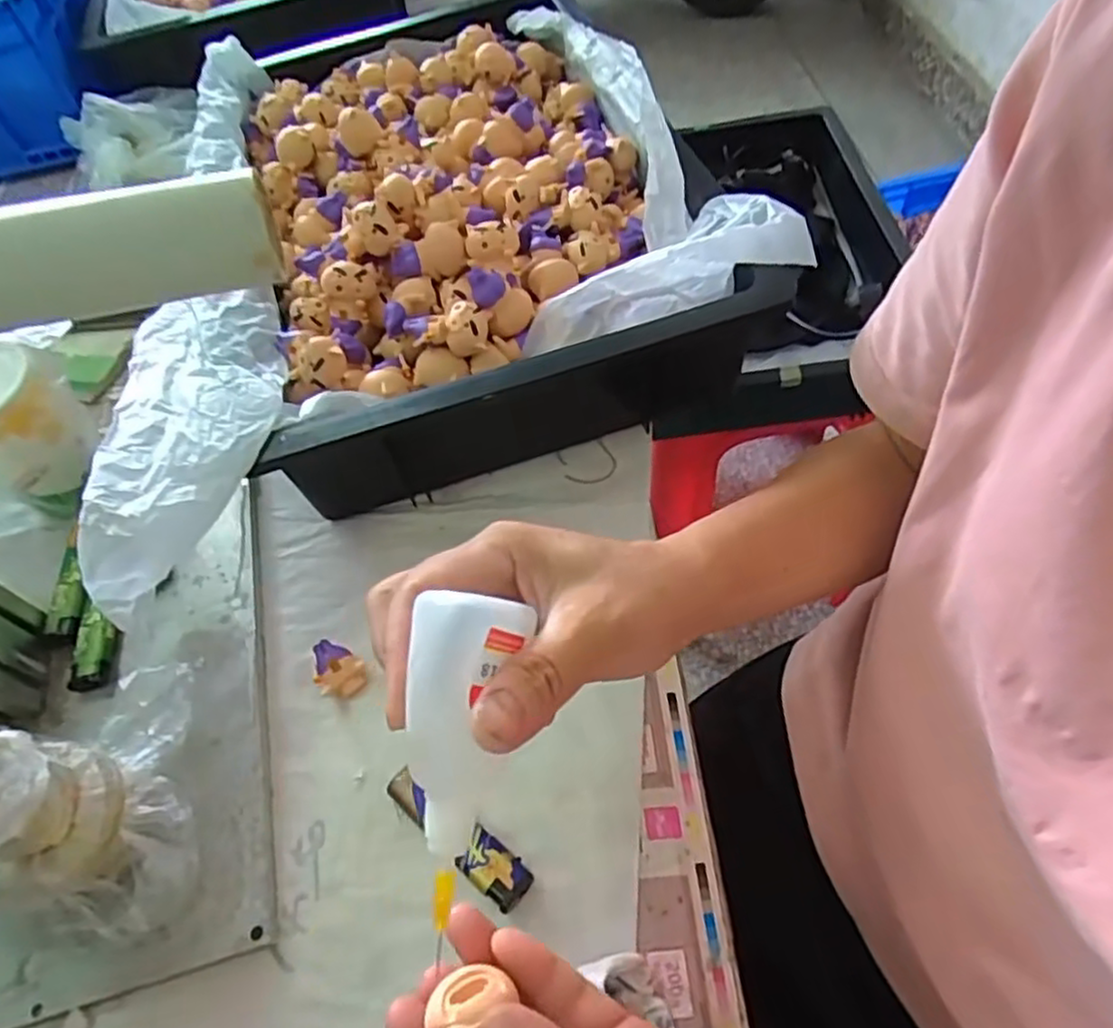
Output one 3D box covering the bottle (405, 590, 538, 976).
[{"bbox_3d":[-0.030,0.077,0.227,0.032,0.021,0.099,4,87,3],"label":"bottle"}]

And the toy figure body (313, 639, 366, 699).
[{"bbox_3d":[-0.118,0.085,0.388,0.024,0.017,0.032,-38,59,-19],"label":"toy figure body"}]

